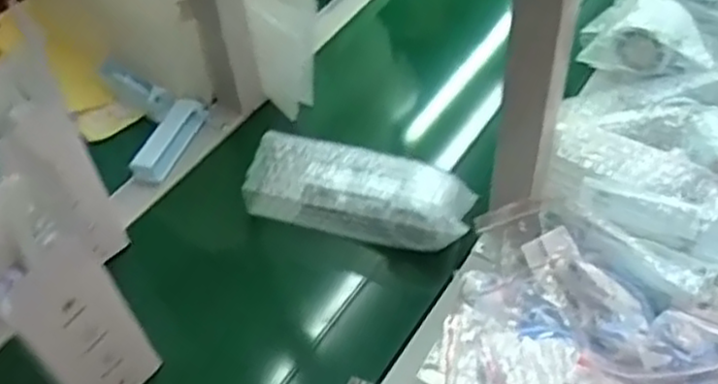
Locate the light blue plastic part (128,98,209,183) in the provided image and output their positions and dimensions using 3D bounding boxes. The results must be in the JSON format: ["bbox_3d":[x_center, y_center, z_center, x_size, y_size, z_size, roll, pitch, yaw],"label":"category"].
[{"bbox_3d":[-0.204,-0.056,0.797,0.030,0.028,0.110,20,60,13],"label":"light blue plastic part"}]

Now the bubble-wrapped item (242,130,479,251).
[{"bbox_3d":[-0.001,-0.002,0.707,0.210,0.058,0.077,11,58,8],"label":"bubble-wrapped item"}]

